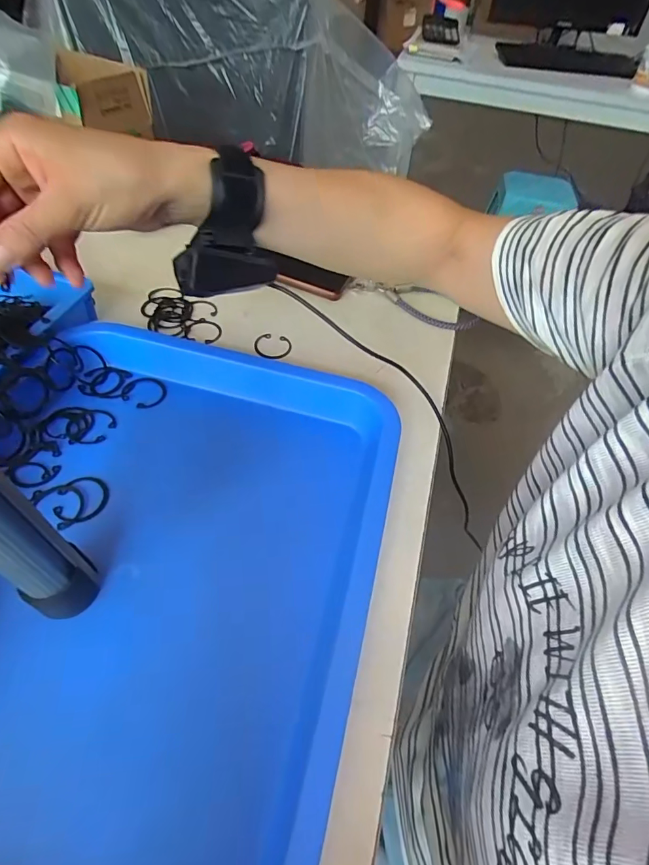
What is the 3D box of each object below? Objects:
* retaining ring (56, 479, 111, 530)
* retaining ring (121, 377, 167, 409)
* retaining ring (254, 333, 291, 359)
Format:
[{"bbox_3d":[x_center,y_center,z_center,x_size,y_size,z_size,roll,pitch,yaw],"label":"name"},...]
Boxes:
[{"bbox_3d":[-0.171,0.048,0.318,0.032,0.004,0.038,-9,53,-18],"label":"retaining ring"},{"bbox_3d":[-0.156,-0.035,0.390,0.037,0.004,0.035,4,49,-5],"label":"retaining ring"},{"bbox_3d":[-0.052,-0.087,0.447,0.037,0.004,0.036,2,52,-3],"label":"retaining ring"}]

